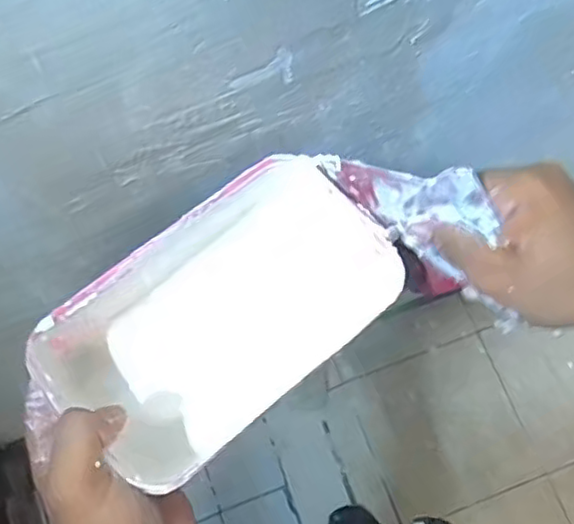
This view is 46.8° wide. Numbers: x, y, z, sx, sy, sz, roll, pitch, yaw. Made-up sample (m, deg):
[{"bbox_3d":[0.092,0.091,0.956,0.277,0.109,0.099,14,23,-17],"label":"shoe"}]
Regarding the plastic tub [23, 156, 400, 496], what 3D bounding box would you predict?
[{"bbox_3d":[-0.033,0.032,0.374,0.185,0.067,0.107,-39,75,-13],"label":"plastic tub"}]

